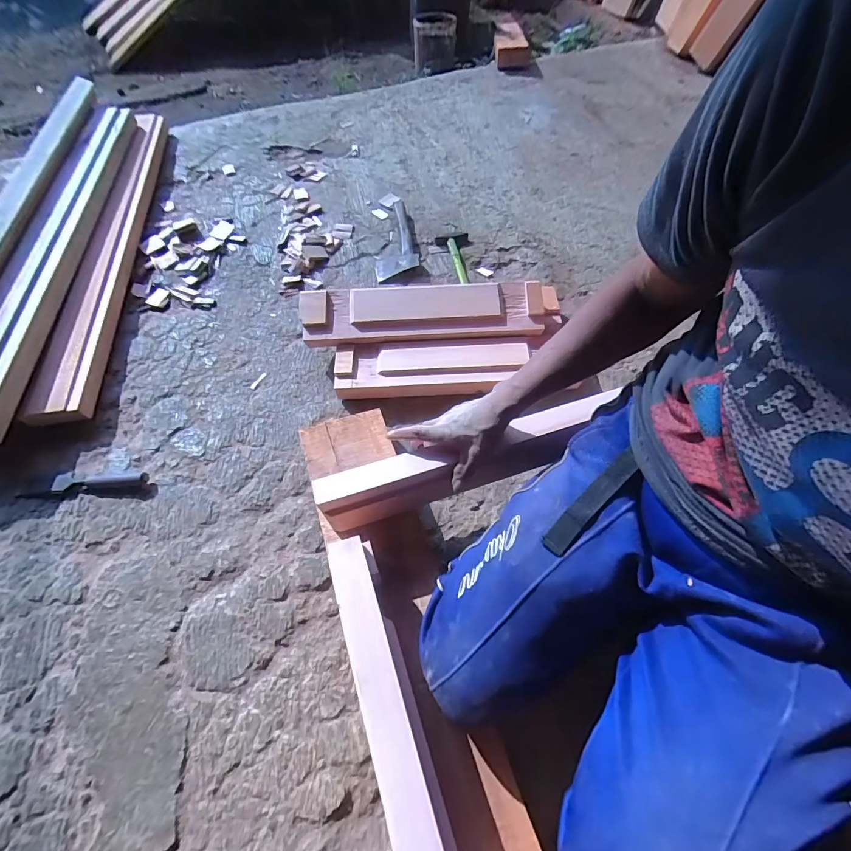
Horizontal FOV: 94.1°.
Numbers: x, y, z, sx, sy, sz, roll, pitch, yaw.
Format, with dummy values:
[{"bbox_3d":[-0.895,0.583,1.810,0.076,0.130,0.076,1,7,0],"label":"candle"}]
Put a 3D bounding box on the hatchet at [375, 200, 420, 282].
[{"bbox_3d":[-0.088,-0.523,1.077,0.111,0.044,0.317,-7,59,-3],"label":"hatchet"}]

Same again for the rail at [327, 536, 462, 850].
[{"bbox_3d":[-0.028,0.318,0.404,0.058,0.027,0.422,-18,56,-9],"label":"rail"}]

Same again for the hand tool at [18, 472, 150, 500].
[{"bbox_3d":[-0.624,0.109,0.726,0.233,0.028,0.038,-9,60,-4],"label":"hand tool"}]

